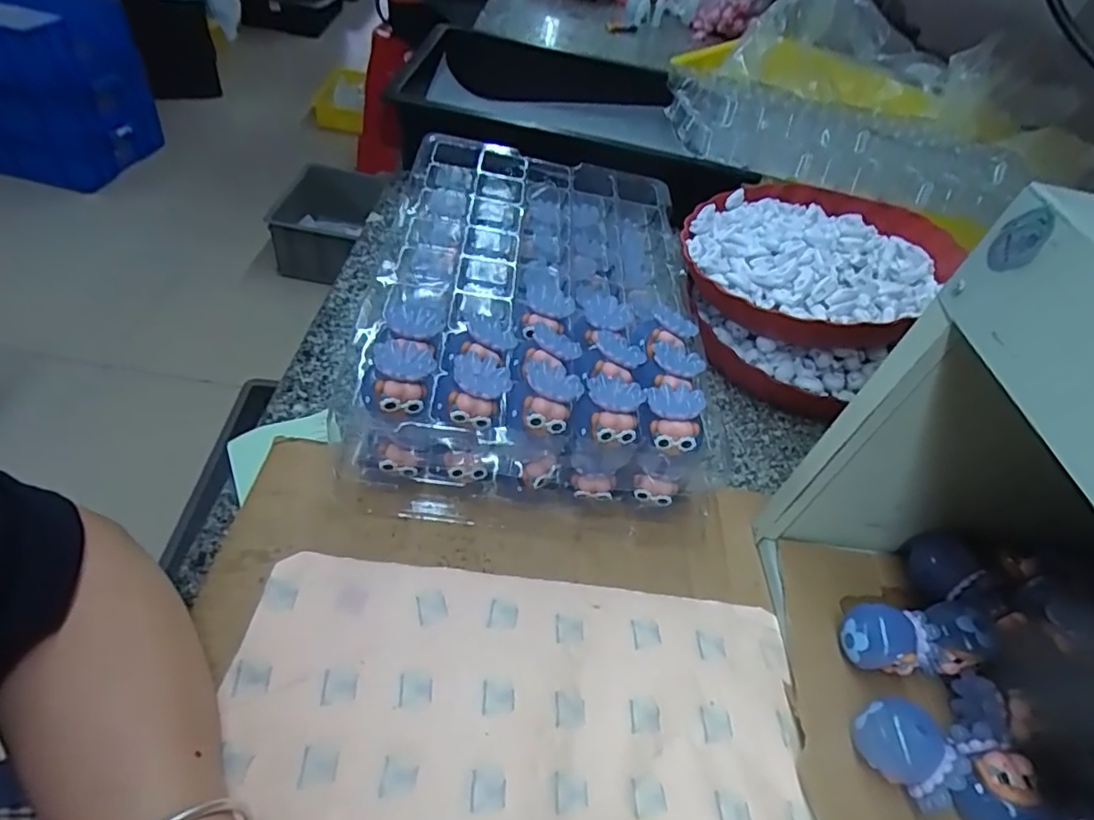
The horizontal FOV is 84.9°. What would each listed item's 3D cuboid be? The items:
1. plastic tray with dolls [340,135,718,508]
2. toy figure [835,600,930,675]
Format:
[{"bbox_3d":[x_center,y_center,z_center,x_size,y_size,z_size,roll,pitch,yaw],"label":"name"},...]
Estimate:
[{"bbox_3d":[-0.004,-0.110,0.519,0.254,0.098,0.386,8,46,-7],"label":"plastic tray with dolls"},{"bbox_3d":[0.208,0.146,0.375,0.050,0.036,0.044,-9,50,-19],"label":"toy figure"}]

